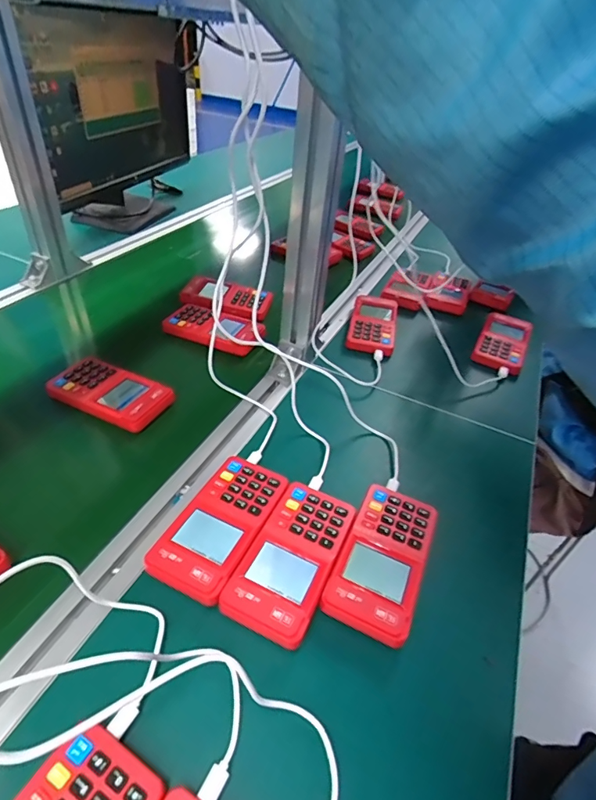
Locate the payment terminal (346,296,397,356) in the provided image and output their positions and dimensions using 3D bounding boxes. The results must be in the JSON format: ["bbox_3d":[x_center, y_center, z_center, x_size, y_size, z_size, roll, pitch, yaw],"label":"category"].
[{"bbox_3d":[0.115,-0.120,0.672,0.066,0.024,0.139,12,41,6],"label":"payment terminal"}]

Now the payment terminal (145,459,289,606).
[{"bbox_3d":[-0.066,0.108,0.385,0.068,0.020,0.134,20,43,15],"label":"payment terminal"}]

